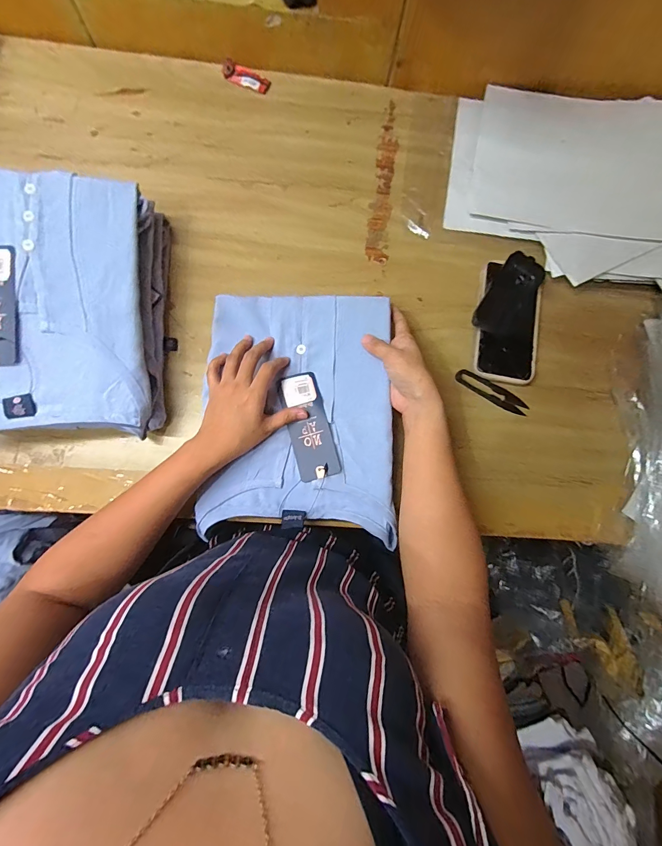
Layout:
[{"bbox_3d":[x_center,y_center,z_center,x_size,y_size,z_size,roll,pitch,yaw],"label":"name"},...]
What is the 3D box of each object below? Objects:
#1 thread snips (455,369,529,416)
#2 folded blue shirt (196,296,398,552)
[{"bbox_3d":[0.203,-0.040,0.446,0.098,0.012,0.024,30,81,1],"label":"thread snips"},{"bbox_3d":[-0.033,-0.015,0.400,0.206,0.027,0.263,1,78,1],"label":"folded blue shirt"}]

